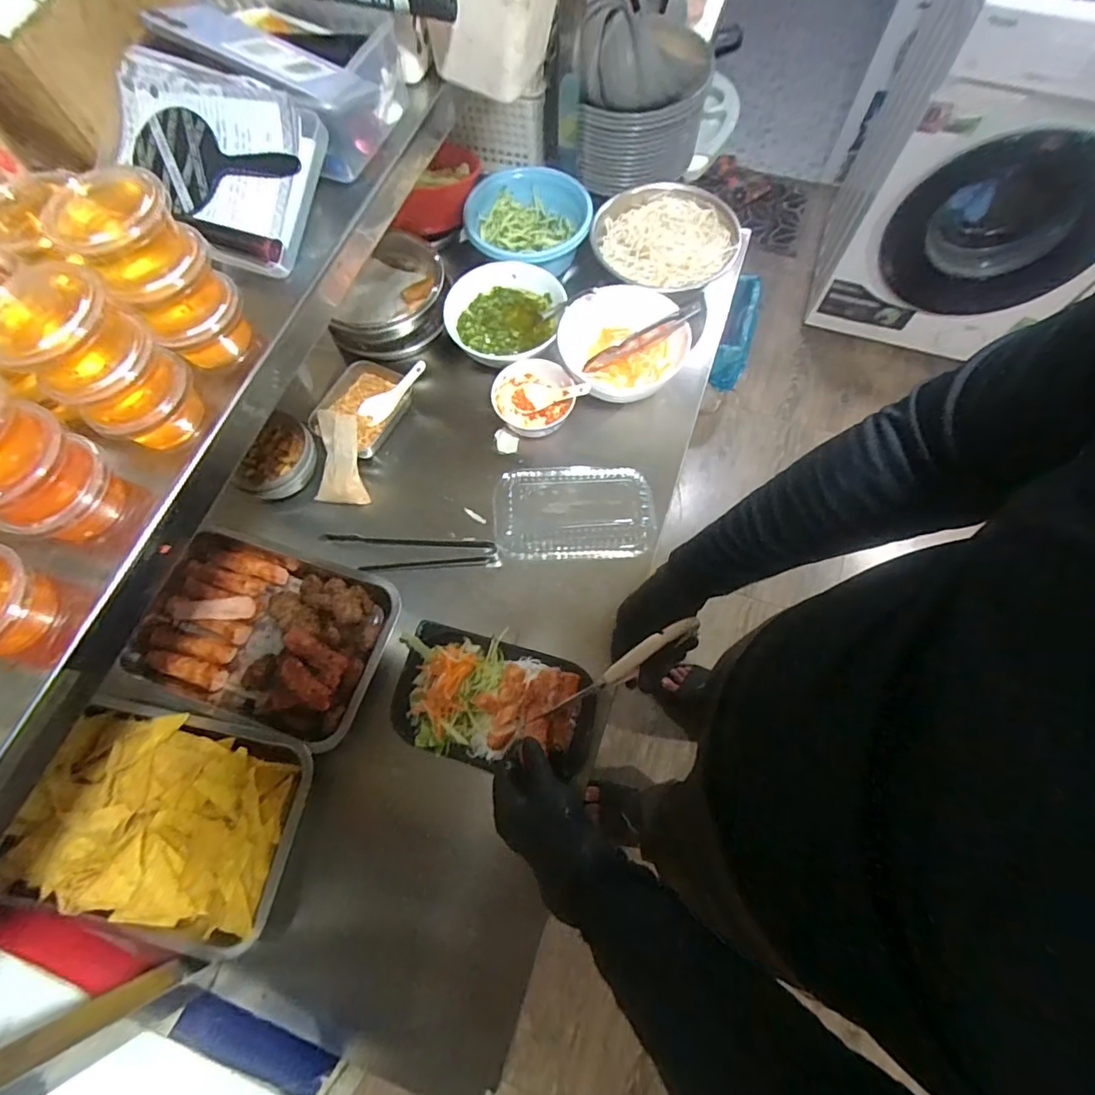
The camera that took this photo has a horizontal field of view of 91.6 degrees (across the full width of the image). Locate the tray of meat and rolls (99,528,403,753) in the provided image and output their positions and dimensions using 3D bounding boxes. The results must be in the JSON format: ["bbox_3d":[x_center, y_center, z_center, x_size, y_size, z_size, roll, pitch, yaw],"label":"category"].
[{"bbox_3d":[-0.336,0.104,0.644,0.284,0.062,0.210,14,71,6],"label":"tray of meat and rolls"}]

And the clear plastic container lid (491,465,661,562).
[{"bbox_3d":[0.036,-0.049,0.700,0.214,0.038,0.127,-3,70,0],"label":"clear plastic container lid"}]

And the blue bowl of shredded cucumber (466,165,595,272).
[{"bbox_3d":[-0.029,-0.506,0.841,0.182,0.064,0.191,0,70,1],"label":"blue bowl of shredded cucumber"}]

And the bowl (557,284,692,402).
[{"bbox_3d":[0.108,-0.272,0.746,0.161,0.086,0.155,0,70,1],"label":"bowl"}]

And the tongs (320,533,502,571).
[{"bbox_3d":[-0.179,0.010,0.690,0.228,0.024,0.050,2,70,2],"label":"tongs"}]

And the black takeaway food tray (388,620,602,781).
[{"bbox_3d":[-0.062,0.172,0.596,0.221,0.040,0.134,15,71,7],"label":"black takeaway food tray"}]

